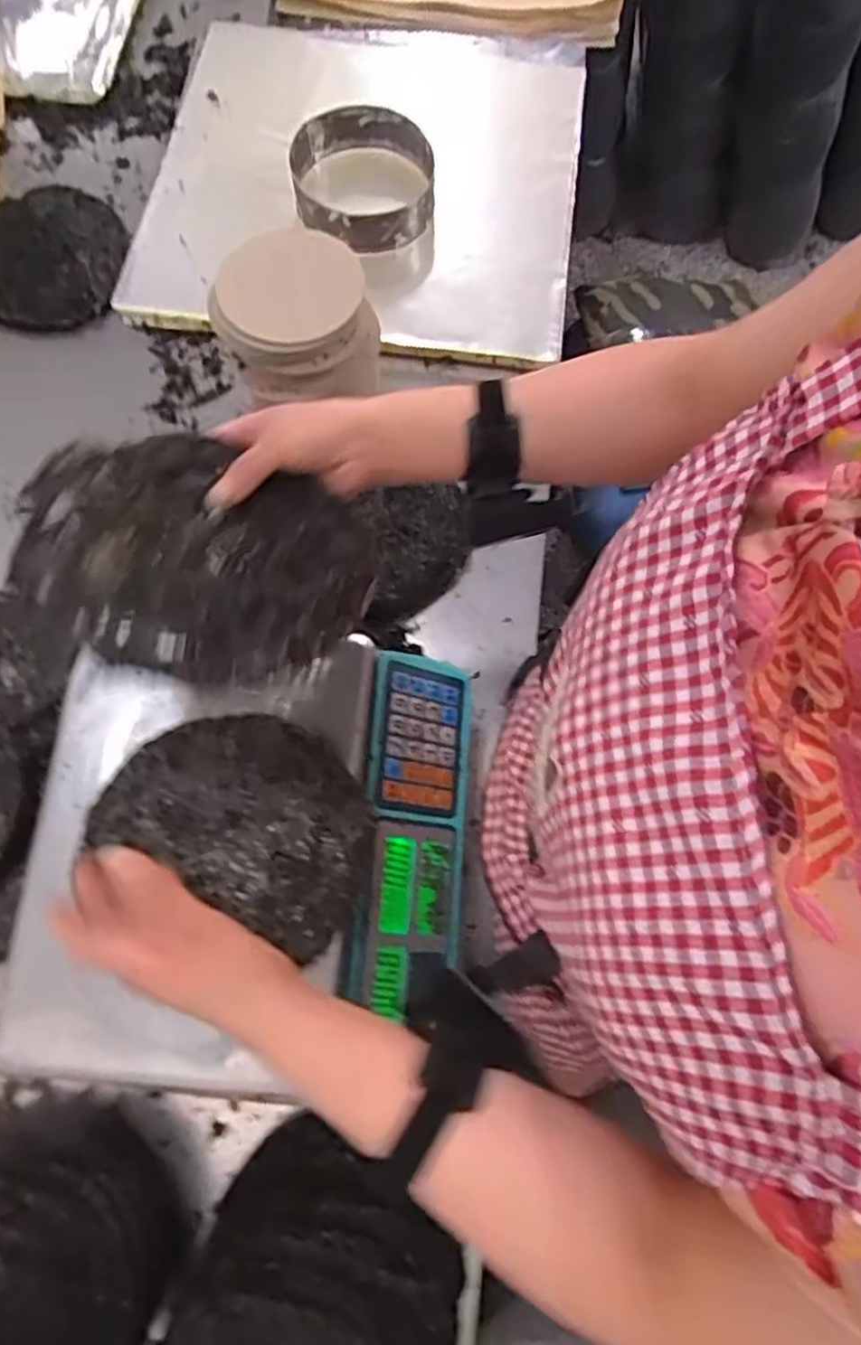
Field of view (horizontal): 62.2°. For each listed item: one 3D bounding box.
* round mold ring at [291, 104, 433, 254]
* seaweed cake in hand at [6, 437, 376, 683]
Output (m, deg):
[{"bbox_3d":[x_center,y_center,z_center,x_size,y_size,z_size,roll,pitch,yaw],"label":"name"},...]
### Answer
[{"bbox_3d":[-0.082,-0.617,0.879,0.177,0.046,0.189,-9,74,-4],"label":"round mold ring"},{"bbox_3d":[-0.132,-0.073,0.423,0.188,0.017,0.169,25,55,1],"label":"seaweed cake in hand"}]

